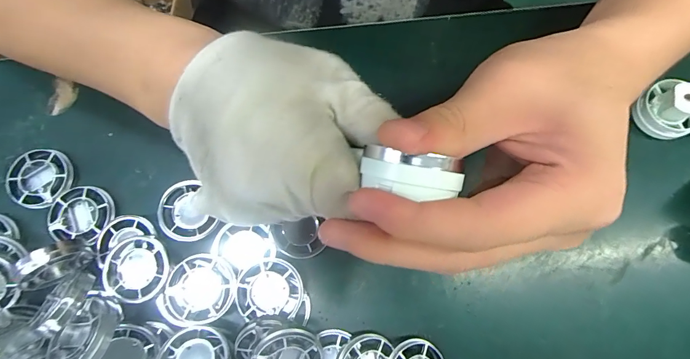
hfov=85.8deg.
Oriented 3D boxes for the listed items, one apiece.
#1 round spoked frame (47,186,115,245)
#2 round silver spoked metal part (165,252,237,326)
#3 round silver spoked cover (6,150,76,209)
[{"bbox_3d":[-0.168,0.022,0.236,0.039,0.004,0.035,4,78,0],"label":"round spoked frame"},{"bbox_3d":[-0.085,0.065,0.219,0.039,0.009,0.039,0,78,-1],"label":"round silver spoked metal part"},{"bbox_3d":[-0.199,-0.001,0.244,0.039,0.011,0.039,0,78,-1],"label":"round silver spoked cover"}]

